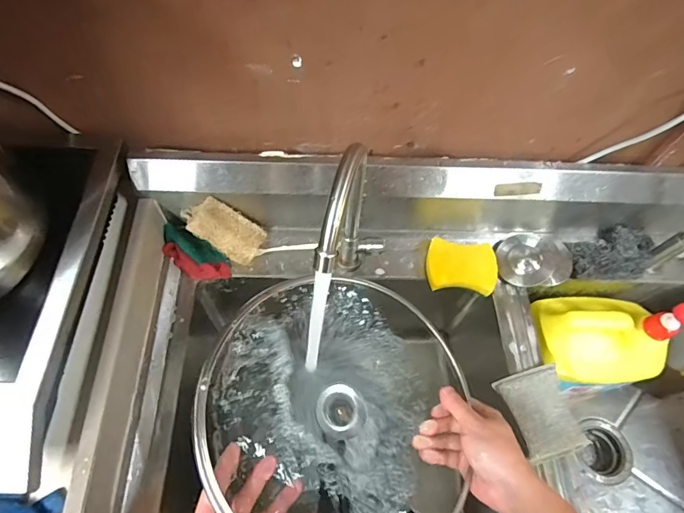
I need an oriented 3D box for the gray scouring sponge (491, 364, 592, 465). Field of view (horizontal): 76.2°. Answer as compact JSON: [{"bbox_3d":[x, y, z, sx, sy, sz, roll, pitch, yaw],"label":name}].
[{"bbox_3d":[0.261,0.201,0.566,0.082,0.022,0.106,-11,64,-10],"label":"gray scouring sponge"}]

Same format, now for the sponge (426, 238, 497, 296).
[{"bbox_3d":[0.181,0.015,0.659,0.102,0.016,0.077,5,62,-1],"label":"sponge"}]

